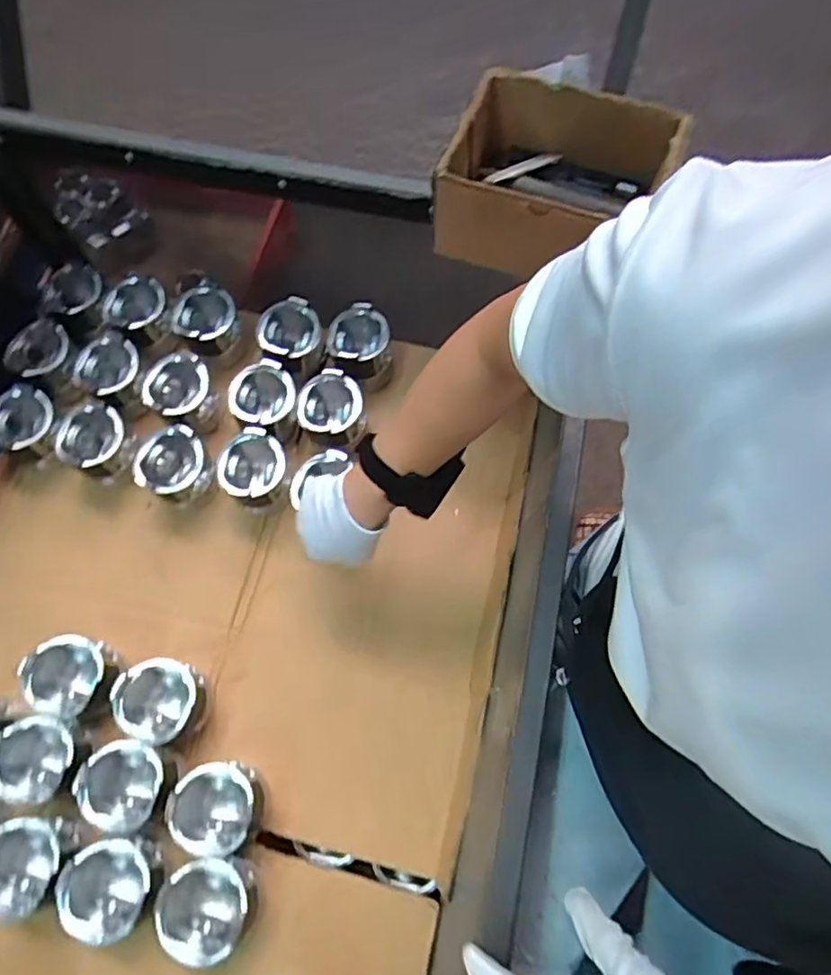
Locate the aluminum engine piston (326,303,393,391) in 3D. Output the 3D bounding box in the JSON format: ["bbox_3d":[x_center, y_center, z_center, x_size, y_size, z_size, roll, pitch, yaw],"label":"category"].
[{"bbox_3d":[-0.073,-0.182,0.816,0.082,0.069,0.093,-8,68,-3],"label":"aluminum engine piston"}]

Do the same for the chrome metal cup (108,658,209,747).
[{"bbox_3d":[-0.272,0.232,0.669,0.084,0.073,0.080,-17,69,-7],"label":"chrome metal cup"}]

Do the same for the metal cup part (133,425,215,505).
[{"bbox_3d":[-0.300,-0.022,0.775,0.087,0.081,0.089,0,68,0],"label":"metal cup part"}]

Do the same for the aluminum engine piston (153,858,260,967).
[{"bbox_3d":[-0.198,0.406,0.603,0.080,0.074,0.085,0,68,0],"label":"aluminum engine piston"}]

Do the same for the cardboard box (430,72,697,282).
[{"bbox_3d":[0.128,-0.279,0.567,0.187,0.083,0.181,20,69,8],"label":"cardboard box"}]

